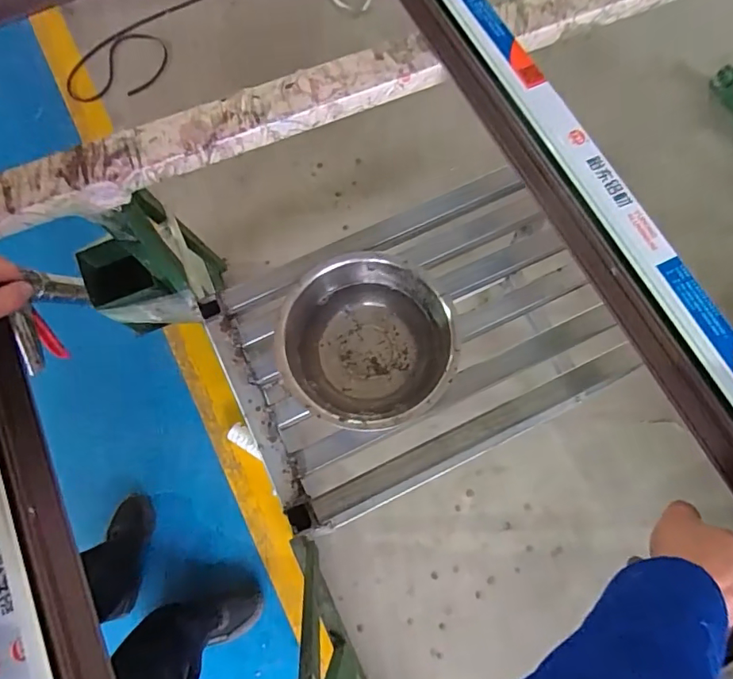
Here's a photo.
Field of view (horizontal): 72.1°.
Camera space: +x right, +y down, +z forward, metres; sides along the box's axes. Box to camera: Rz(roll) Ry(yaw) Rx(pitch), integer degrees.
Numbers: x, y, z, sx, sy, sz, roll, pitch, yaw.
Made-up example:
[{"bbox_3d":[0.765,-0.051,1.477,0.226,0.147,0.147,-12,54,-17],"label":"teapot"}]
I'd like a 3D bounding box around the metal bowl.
[{"bbox_3d":[0.000,0.008,0.577,0.186,0.070,0.188,0,72,1],"label":"metal bowl"}]

